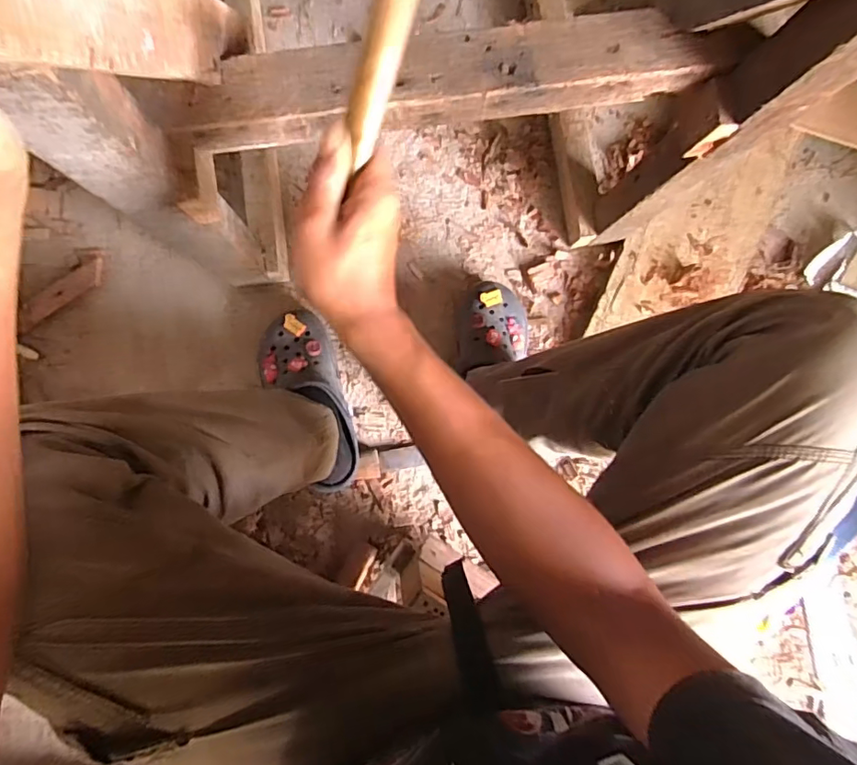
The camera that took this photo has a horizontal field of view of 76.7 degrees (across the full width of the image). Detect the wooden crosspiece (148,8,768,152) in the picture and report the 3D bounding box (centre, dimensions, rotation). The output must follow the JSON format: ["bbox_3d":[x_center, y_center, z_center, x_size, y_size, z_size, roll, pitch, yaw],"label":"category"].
[{"bbox_3d":[0.017,-0.256,0.452,0.471,0.053,0.064,-9,87,-5],"label":"wooden crosspiece"}]

